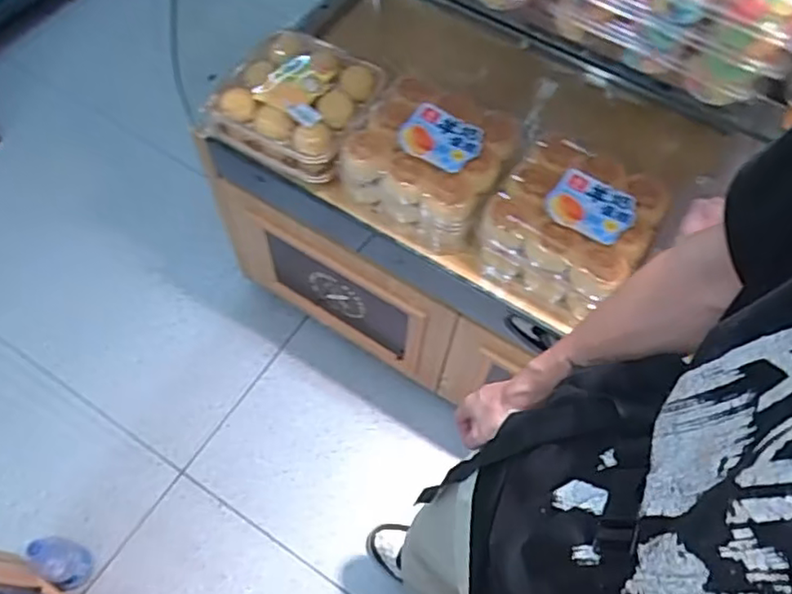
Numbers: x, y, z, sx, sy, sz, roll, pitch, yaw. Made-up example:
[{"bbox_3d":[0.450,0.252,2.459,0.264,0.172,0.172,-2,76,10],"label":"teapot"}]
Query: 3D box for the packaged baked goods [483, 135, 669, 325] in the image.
[{"bbox_3d":[0.240,-0.096,0.877,0.199,0.119,0.203,28,65,12],"label":"packaged baked goods"}]

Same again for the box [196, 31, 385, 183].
[{"bbox_3d":[-0.147,-0.293,0.930,0.200,0.078,0.190,25,64,10],"label":"box"}]

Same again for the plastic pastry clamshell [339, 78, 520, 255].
[{"bbox_3d":[0.046,-0.201,0.902,0.198,0.110,0.200,25,64,10],"label":"plastic pastry clamshell"}]

